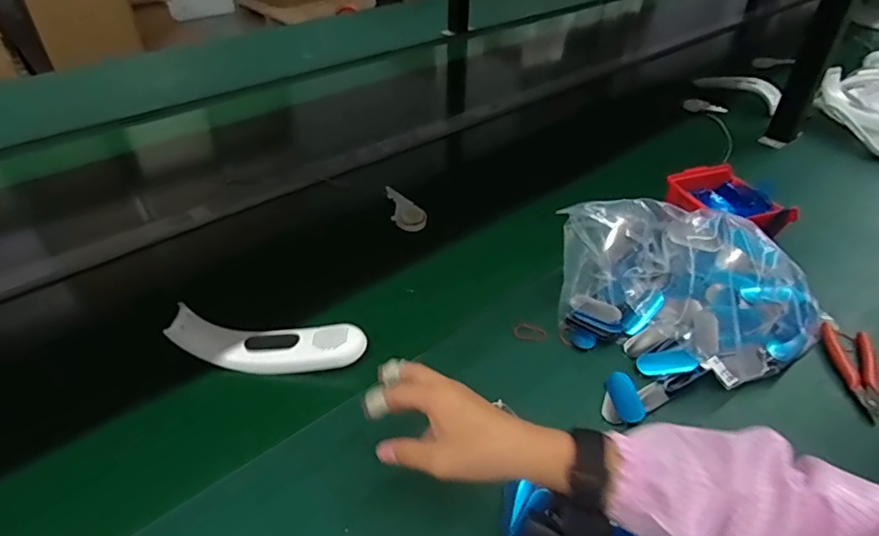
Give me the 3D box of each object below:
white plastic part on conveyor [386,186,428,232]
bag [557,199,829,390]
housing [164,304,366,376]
[{"bbox_3d":[-0.057,-0.090,0.800,0.041,0.023,0.090,-25,63,-28],"label":"white plastic part on conveyor"},{"bbox_3d":[0.270,0.017,0.584,0.269,0.134,0.157,19,43,21],"label":"bag"},{"bbox_3d":[-0.179,0.077,0.571,0.194,0.048,0.047,1,39,0],"label":"housing"}]

